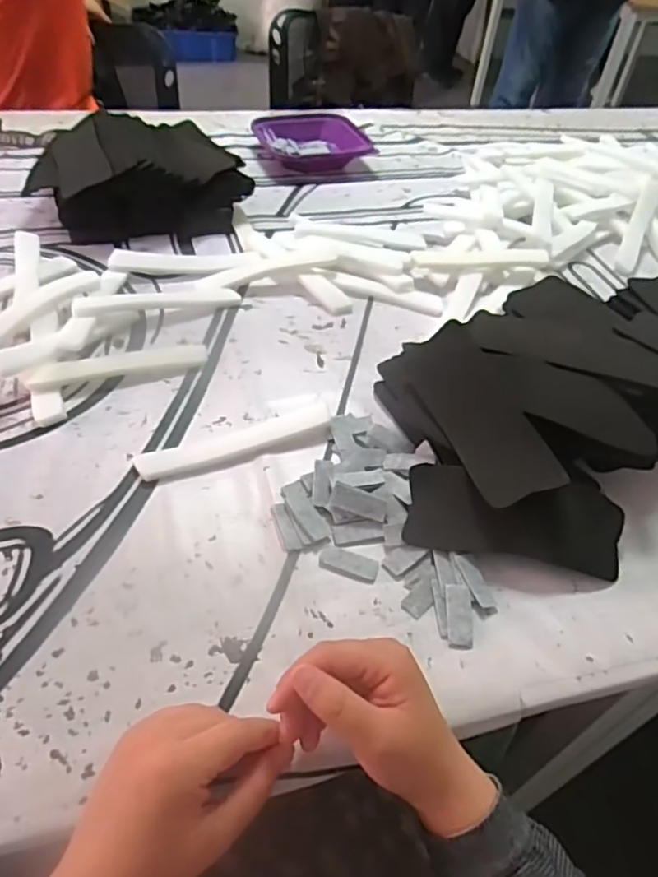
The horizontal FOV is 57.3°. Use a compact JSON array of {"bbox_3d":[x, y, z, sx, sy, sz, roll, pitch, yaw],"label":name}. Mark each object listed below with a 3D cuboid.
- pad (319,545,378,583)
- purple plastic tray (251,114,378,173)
[{"bbox_3d":[0.016,0.100,0.485,0.047,0.004,0.022,17,47,8],"label":"pad"},{"bbox_3d":[-0.026,-0.518,1.058,0.199,0.040,0.131,-6,47,-13],"label":"purple plastic tray"}]

